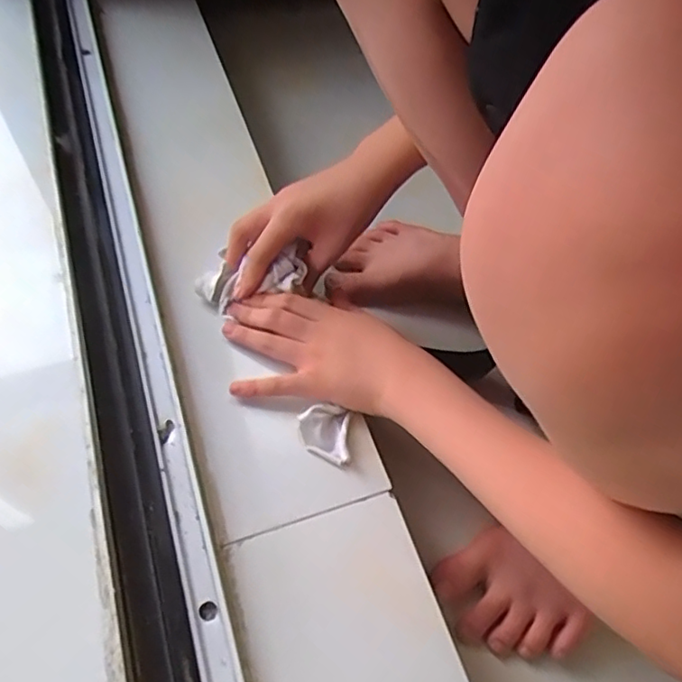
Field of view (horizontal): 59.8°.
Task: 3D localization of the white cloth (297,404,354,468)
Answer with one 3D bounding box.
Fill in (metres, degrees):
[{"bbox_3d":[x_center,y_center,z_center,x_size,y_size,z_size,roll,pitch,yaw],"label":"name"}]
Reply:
[{"bbox_3d":[-0.011,0.063,0.411,0.036,0.017,0.040,5,57,-1],"label":"white cloth"}]

